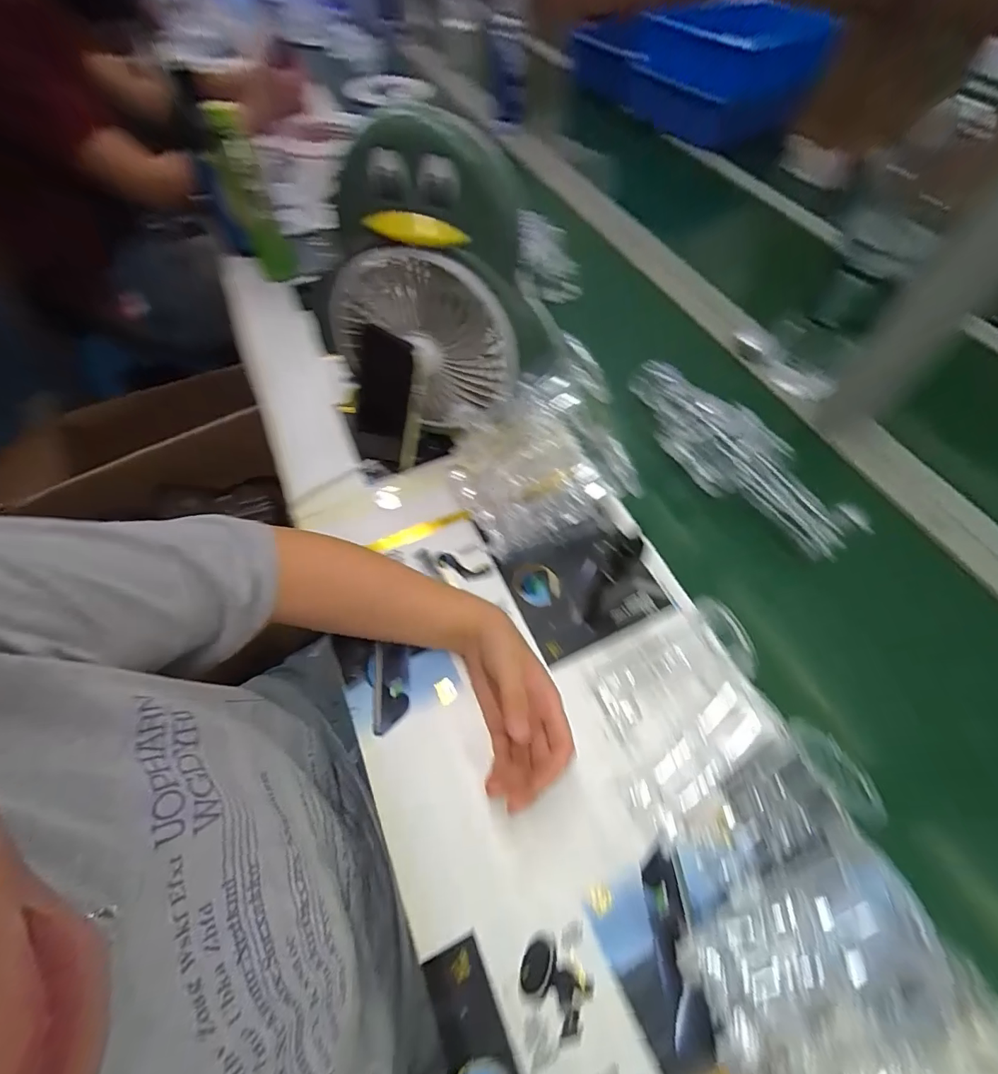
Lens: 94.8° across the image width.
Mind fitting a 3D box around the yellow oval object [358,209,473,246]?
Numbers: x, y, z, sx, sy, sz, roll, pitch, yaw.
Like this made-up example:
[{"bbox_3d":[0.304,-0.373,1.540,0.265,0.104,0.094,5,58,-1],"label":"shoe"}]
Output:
[{"bbox_3d":[-0.070,-0.257,0.382,0.091,0.020,0.011,10,60,4],"label":"yellow oval object"}]

